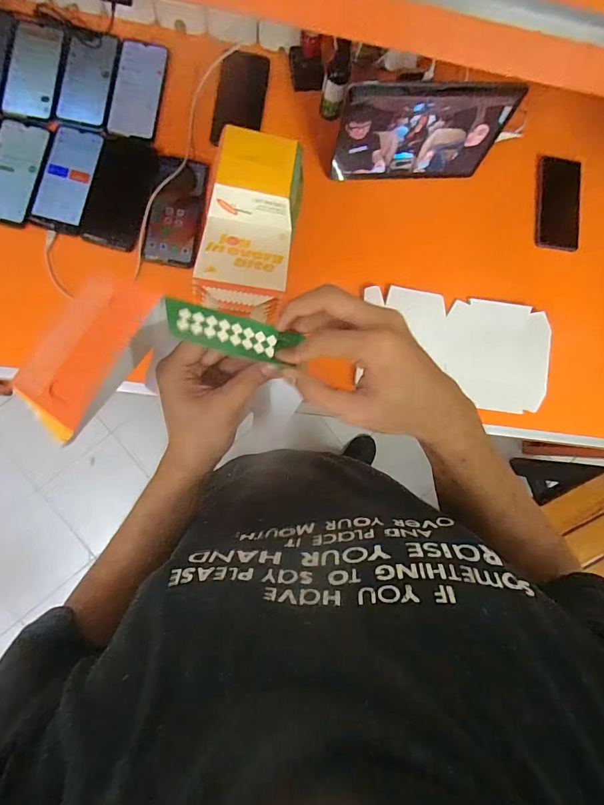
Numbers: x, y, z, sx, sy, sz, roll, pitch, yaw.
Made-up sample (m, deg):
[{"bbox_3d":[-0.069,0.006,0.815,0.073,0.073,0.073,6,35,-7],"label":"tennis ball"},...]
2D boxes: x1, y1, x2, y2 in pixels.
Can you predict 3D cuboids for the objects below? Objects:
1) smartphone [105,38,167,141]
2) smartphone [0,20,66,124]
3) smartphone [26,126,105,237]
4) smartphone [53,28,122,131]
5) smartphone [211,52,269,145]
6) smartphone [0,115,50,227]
[{"bbox_3d":[-0.258,-0.494,0.656,0.071,0.008,0.159,8,85,-6],"label":"smartphone"},{"bbox_3d":[-0.412,-0.505,0.638,0.074,0.006,0.158,8,85,-6],"label":"smartphone"},{"bbox_3d":[-0.357,-0.341,0.628,0.073,0.008,0.165,12,84,-5],"label":"smartphone"},{"bbox_3d":[-0.334,-0.503,0.646,0.076,0.004,0.158,8,85,-6],"label":"smartphone"},{"bbox_3d":[-0.099,-0.498,0.683,0.074,0.015,0.155,10,84,-6],"label":"smartphone"},{"bbox_3d":[-0.433,-0.345,0.619,0.077,0.010,0.158,10,84,-6],"label":"smartphone"}]

